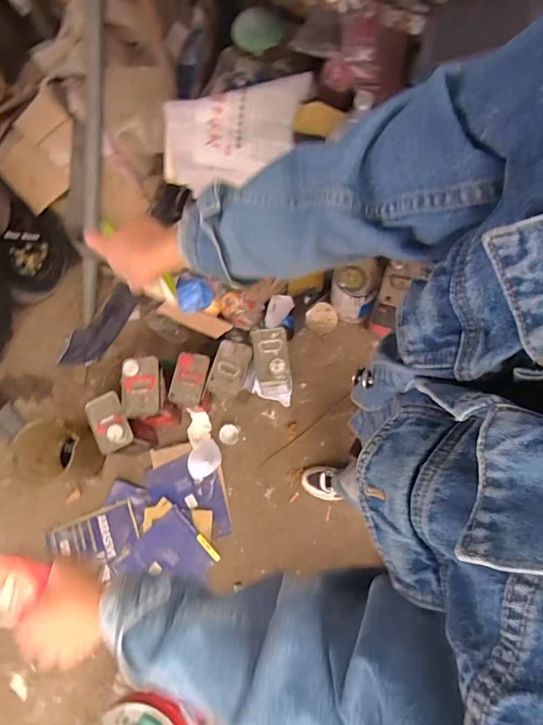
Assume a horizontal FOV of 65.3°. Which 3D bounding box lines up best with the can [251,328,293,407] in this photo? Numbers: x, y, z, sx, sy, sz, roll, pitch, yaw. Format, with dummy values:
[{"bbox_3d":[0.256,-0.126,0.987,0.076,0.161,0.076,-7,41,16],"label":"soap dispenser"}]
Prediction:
[{"bbox_3d":[-0.004,0.020,1.387,0.123,0.281,0.180,-7,73,2],"label":"can"}]

